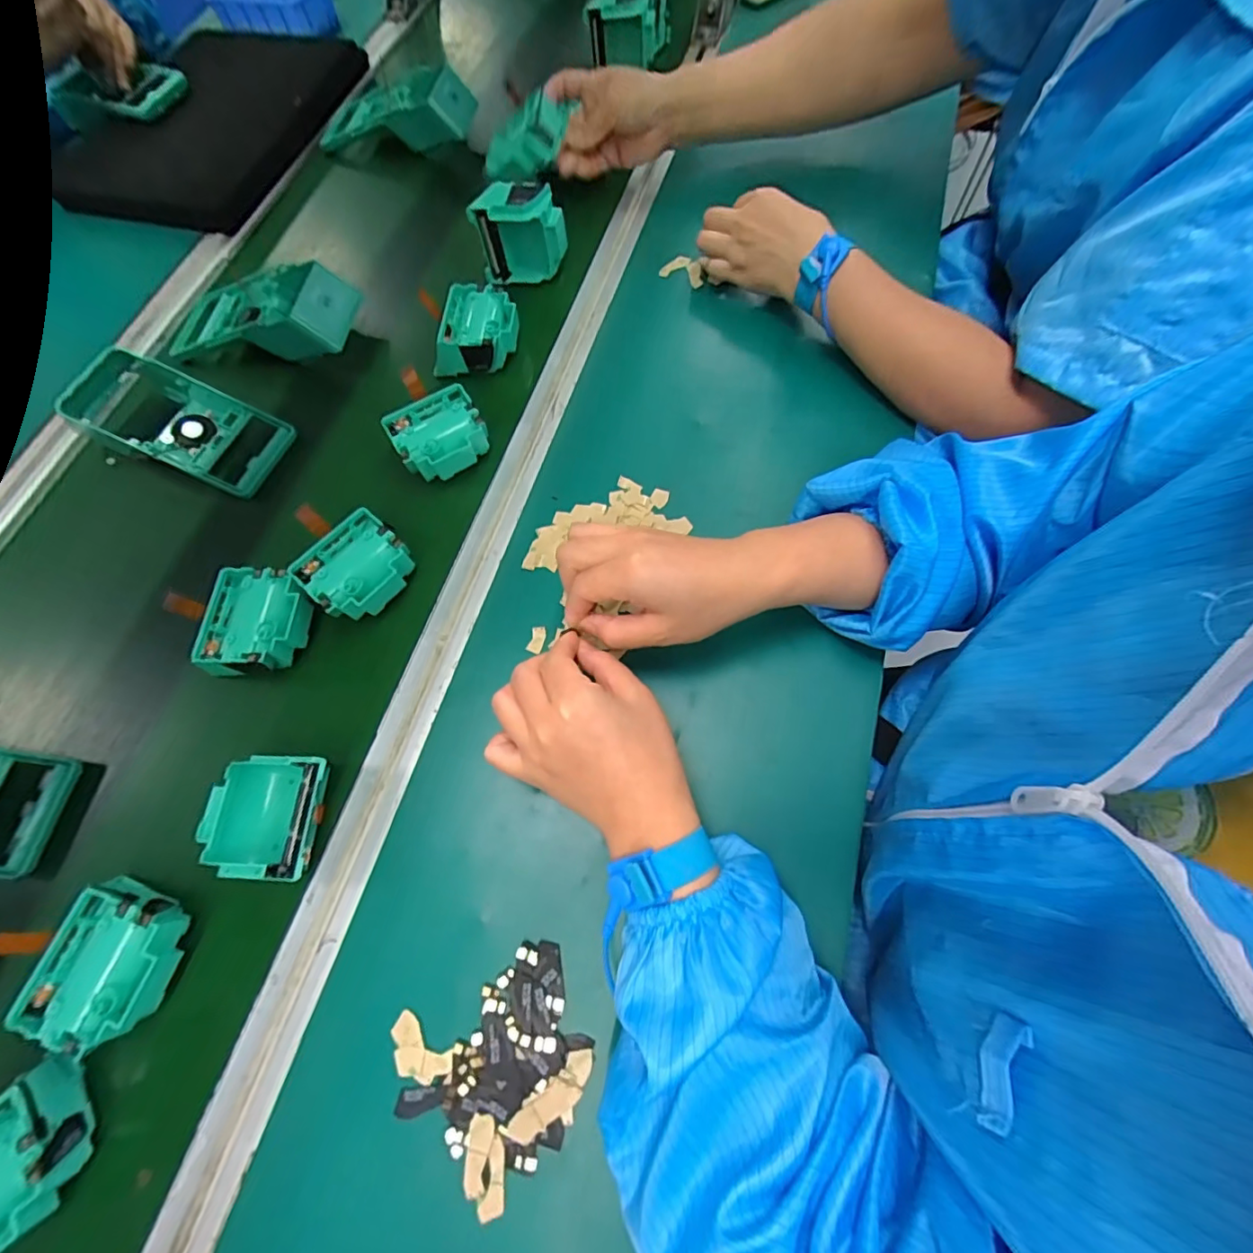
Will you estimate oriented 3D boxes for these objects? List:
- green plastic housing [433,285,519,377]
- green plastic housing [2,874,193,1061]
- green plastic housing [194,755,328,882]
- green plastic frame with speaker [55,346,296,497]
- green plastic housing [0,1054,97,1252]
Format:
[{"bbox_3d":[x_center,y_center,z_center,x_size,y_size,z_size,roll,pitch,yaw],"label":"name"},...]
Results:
[{"bbox_3d":[-0.136,-0.269,0.497,0.070,0.047,0.072,6,70,3],"label":"green plastic housing"},{"bbox_3d":[-0.308,0.205,0.330,0.068,0.047,0.076,15,71,7],"label":"green plastic housing"},{"bbox_3d":[-0.231,0.122,0.352,0.077,0.040,0.076,3,70,2],"label":"green plastic housing"},{"bbox_3d":[-0.398,-0.176,0.477,0.188,0.057,0.093,20,72,8],"label":"green plastic frame with speaker"},{"bbox_3d":[-0.338,0.296,0.291,0.082,0.046,0.068,-37,73,-12],"label":"green plastic housing"}]

